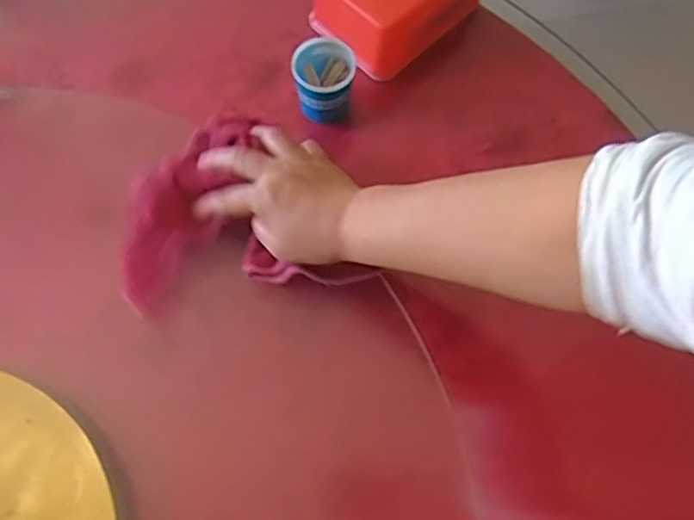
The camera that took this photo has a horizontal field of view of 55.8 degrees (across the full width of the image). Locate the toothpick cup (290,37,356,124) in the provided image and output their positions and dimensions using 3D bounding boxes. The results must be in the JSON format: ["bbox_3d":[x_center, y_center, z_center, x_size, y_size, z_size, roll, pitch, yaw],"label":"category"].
[{"bbox_3d":[-0.021,-0.170,0.636,0.059,0.062,0.073,-6,69,-2],"label":"toothpick cup"}]

